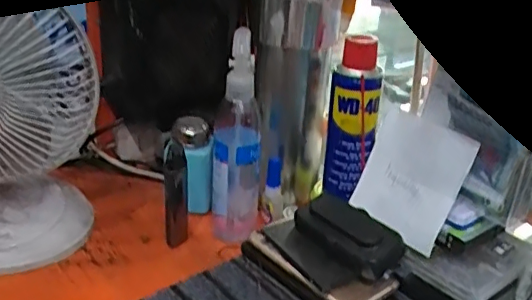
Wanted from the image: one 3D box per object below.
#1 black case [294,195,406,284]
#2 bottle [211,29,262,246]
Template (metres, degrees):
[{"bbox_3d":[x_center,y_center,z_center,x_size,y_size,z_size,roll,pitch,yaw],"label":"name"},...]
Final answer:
[{"bbox_3d":[0.074,0.076,0.537,0.055,0.032,0.108,-12,30,-30],"label":"black case"},{"bbox_3d":[-0.030,-0.008,0.597,0.052,0.213,0.048,3,26,-1],"label":"bottle"}]

